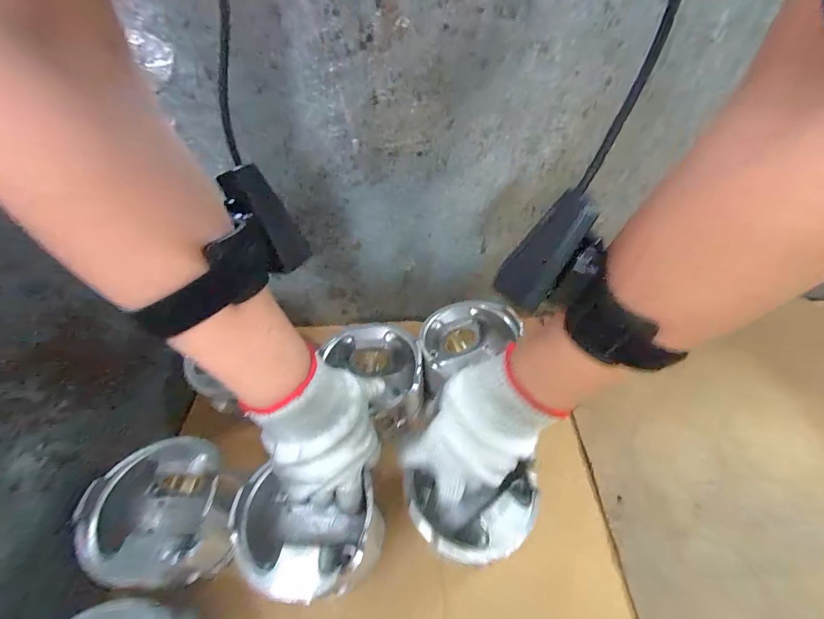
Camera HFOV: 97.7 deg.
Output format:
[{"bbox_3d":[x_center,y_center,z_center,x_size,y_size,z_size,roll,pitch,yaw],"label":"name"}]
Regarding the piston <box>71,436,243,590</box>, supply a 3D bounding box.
[{"bbox_3d":[-0.220,0.187,0.332,0.100,0.088,0.106,-3,49,1],"label":"piston"}]

